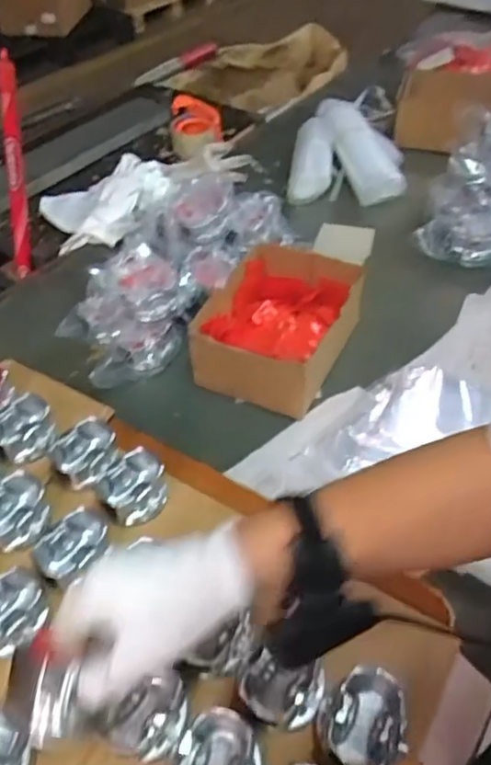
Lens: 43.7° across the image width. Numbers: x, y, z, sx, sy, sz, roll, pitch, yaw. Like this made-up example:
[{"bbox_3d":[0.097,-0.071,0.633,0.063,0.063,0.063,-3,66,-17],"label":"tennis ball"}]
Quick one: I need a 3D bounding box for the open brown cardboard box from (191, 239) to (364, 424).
[{"bbox_3d":[0.040,-0.074,0.771,0.173,0.077,0.207,21,52,19],"label":"open brown cardboard box"}]

